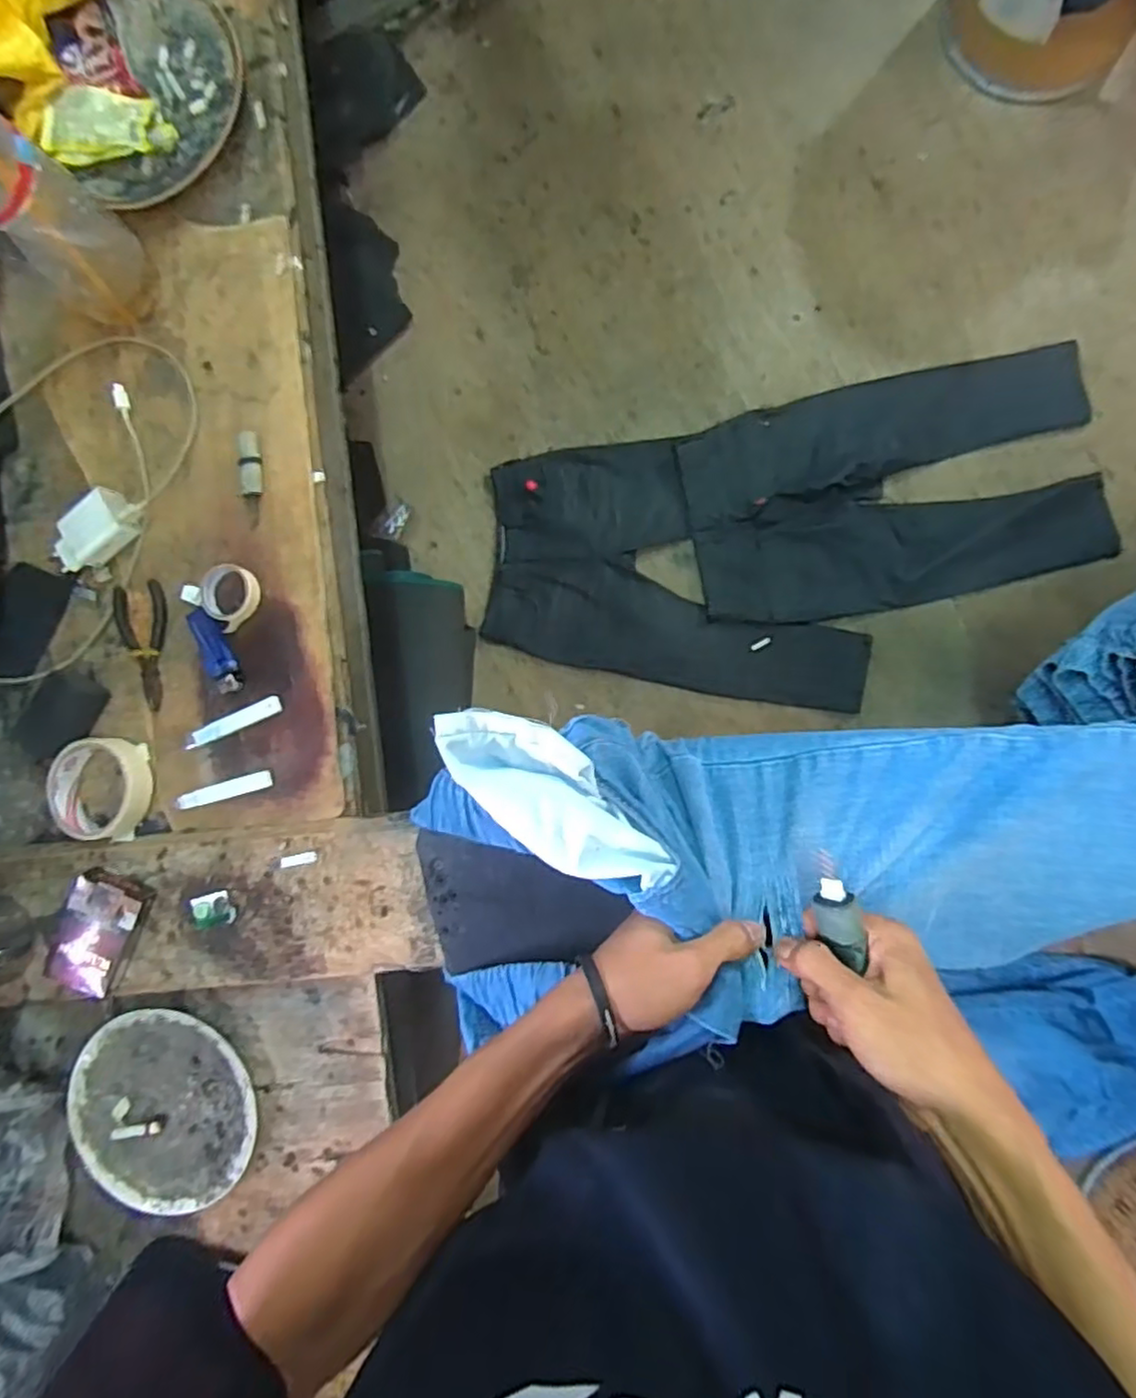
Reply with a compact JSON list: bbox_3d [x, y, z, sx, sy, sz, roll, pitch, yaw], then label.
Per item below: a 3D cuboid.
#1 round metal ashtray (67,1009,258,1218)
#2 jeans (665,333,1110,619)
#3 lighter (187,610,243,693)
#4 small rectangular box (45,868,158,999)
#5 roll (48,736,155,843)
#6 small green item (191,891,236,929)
[{"bbox_3d":[-0.354,0.357,0.595,0.172,0.017,0.158,0,89,8],"label":"round metal ashtray"},{"bbox_3d":[0.619,-0.401,1.312,0.747,0.043,0.435,-11,89,8],"label":"jeans"},{"bbox_3d":[-0.314,-0.043,0.607,0.031,0.013,0.078,-27,85,6],"label":"lighter"},{"bbox_3d":[-0.408,0.206,0.594,0.061,0.025,0.111,22,92,8],"label":"small rectangular box"},{"bbox_3d":[-0.419,0.080,0.613,0.087,0.030,0.087,0,91,8],"label":"roll"},{"bbox_3d":[-0.307,0.183,0.589,0.038,0.006,0.028,-11,87,7],"label":"small green item"}]

